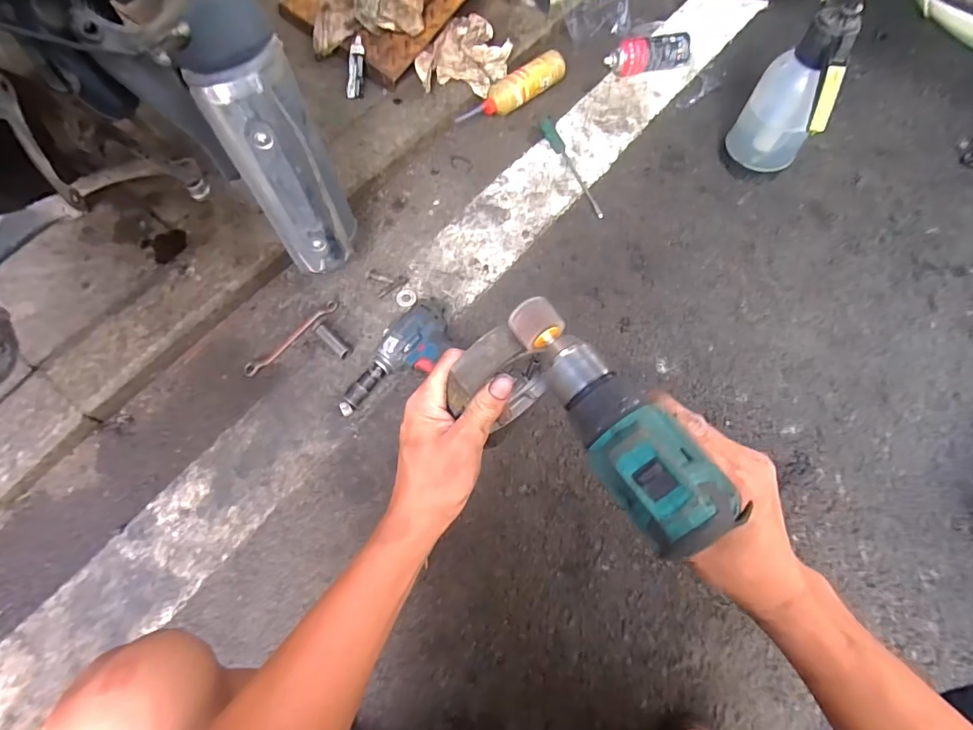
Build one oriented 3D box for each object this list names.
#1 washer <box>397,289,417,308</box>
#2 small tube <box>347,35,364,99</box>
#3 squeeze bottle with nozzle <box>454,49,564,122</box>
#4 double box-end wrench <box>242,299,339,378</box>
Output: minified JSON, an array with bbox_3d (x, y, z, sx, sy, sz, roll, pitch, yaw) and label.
[{"bbox_3d":[-0.142,-0.119,0.855,0.039,0.006,0.034,32,71,13],"label":"washer"},{"bbox_3d":[-0.265,-0.608,0.981,0.033,0.015,0.125,2,89,2],"label":"small tube"},{"bbox_3d":[0.056,-0.580,1.025,0.266,0.059,0.054,-35,71,-13],"label":"squeeze bottle with nozzle"},{"bbox_3d":[-0.331,-0.049,0.821,0.024,0.016,0.187,39,73,16],"label":"double box-end wrench"}]

